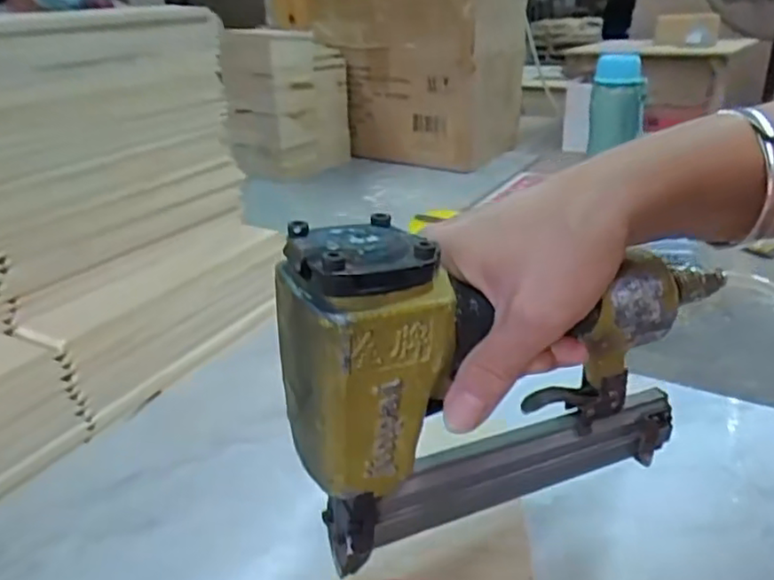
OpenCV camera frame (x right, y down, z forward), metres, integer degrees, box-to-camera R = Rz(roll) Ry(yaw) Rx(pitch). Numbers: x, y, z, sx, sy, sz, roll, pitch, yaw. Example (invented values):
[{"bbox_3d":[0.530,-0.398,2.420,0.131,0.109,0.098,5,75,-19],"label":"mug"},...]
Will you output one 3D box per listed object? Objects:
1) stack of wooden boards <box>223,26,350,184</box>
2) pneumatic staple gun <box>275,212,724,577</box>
[{"bbox_3d":[-0.189,-0.366,1.232,0.151,0.254,0.221,12,28,26],"label":"stack of wooden boards"},{"bbox_3d":[0.060,0.037,0.296,0.225,0.161,0.041,-14,28,-25],"label":"pneumatic staple gun"}]

